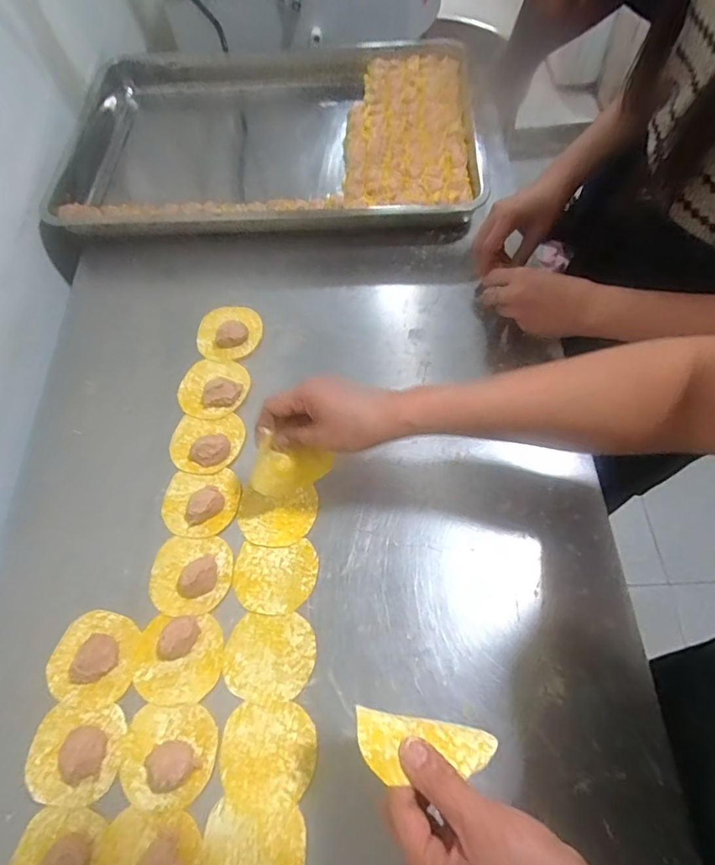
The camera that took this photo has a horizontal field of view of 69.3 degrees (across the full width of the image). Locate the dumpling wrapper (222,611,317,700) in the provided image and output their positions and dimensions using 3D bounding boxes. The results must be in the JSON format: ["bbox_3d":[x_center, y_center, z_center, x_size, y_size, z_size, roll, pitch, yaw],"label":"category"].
[{"bbox_3d":[-0.079,0.197,0.459,0.079,0.004,0.068,-2,64,1],"label":"dumpling wrapper"}]

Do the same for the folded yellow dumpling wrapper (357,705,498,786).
[{"bbox_3d":[0.045,0.196,0.320,0.092,0.009,0.038,13,39,-8],"label":"folded yellow dumpling wrapper"}]

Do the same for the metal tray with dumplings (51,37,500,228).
[{"bbox_3d":[-0.153,-0.430,0.779,0.643,0.099,0.408,-2,58,6],"label":"metal tray with dumplings"}]

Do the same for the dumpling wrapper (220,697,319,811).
[{"bbox_3d":[-0.074,0.265,0.426,0.079,0.004,0.074,0,64,2],"label":"dumpling wrapper"}]

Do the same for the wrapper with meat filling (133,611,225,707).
[{"bbox_3d":[-0.161,0.198,0.455,0.078,0.024,0.070,-3,64,1],"label":"wrapper with meat filling"}]

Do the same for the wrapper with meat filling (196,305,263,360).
[{"bbox_3d":[-0.156,-0.123,0.623,0.077,0.023,0.079,-8,64,-2],"label":"wrapper with meat filling"}]

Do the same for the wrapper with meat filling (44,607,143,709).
[{"bbox_3d":[-0.239,0.199,0.461,0.074,0.017,0.076,-1,64,2],"label":"wrapper with meat filling"}]

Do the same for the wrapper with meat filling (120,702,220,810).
[{"bbox_3d":[-0.157,0.261,0.419,0.078,0.024,0.072,-3,64,1],"label":"wrapper with meat filling"}]

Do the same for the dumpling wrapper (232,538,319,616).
[{"bbox_3d":[-0.078,0.136,0.491,0.079,0.004,0.066,-5,63,0],"label":"dumpling wrapper"}]

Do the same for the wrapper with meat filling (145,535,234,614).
[{"bbox_3d":[-0.161,0.132,0.487,0.079,0.030,0.072,-1,64,2],"label":"wrapper with meat filling"}]

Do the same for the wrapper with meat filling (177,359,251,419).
[{"bbox_3d":[-0.165,-0.055,0.584,0.080,0.023,0.075,-1,64,2],"label":"wrapper with meat filling"}]

